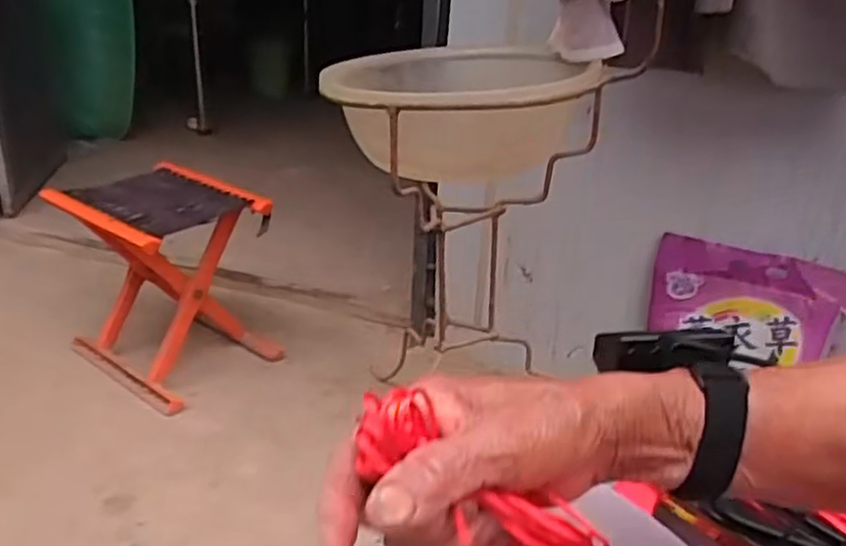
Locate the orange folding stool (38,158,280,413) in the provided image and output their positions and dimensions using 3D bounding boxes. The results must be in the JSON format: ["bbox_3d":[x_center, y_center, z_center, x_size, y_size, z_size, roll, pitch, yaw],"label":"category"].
[{"bbox_3d":[-0.456,0.010,1.315,0.311,0.317,0.254,19,29,34],"label":"orange folding stool"}]

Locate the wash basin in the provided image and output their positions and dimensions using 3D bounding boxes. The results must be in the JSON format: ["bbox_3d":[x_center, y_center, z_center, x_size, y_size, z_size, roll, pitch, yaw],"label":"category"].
[{"bbox_3d":[0.043,-0.201,0.917,0.324,0.121,0.341,1,24,-5],"label":"wash basin"}]

